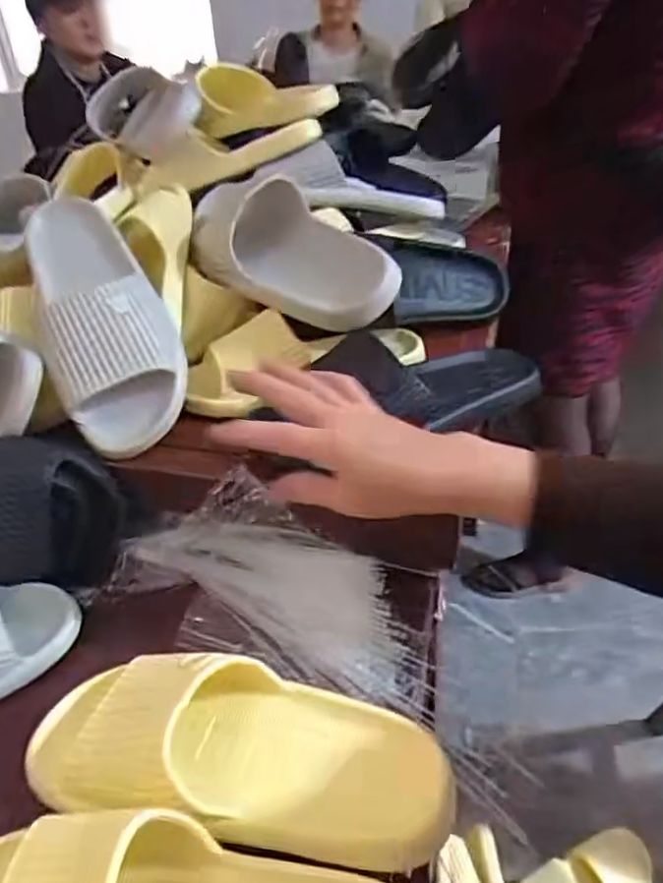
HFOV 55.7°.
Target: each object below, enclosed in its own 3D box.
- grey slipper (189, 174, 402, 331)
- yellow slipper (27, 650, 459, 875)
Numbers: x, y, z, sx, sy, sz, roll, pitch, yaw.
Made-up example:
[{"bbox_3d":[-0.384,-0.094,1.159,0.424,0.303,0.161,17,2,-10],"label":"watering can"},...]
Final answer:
[{"bbox_3d":[-0.058,-0.196,0.616,0.286,0.103,0.091,26,44,36],"label":"grey slipper"},{"bbox_3d":[-0.054,0.168,0.366,0.248,0.055,0.104,5,35,13],"label":"yellow slipper"}]

